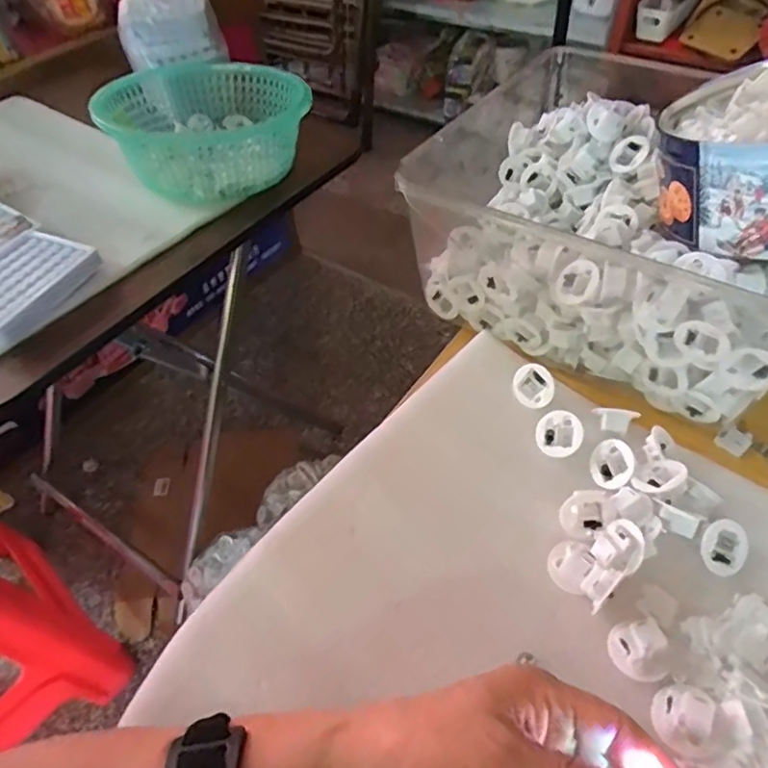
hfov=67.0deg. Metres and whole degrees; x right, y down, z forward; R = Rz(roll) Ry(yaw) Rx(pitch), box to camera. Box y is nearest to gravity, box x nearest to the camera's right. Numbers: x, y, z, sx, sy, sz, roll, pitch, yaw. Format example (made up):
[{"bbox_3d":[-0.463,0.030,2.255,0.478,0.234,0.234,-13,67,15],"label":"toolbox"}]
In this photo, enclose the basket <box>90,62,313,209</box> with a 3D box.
[{"bbox_3d":[-0.220,-0.313,0.710,0.218,0.084,0.231,-28,53,-19],"label":"basket"}]

